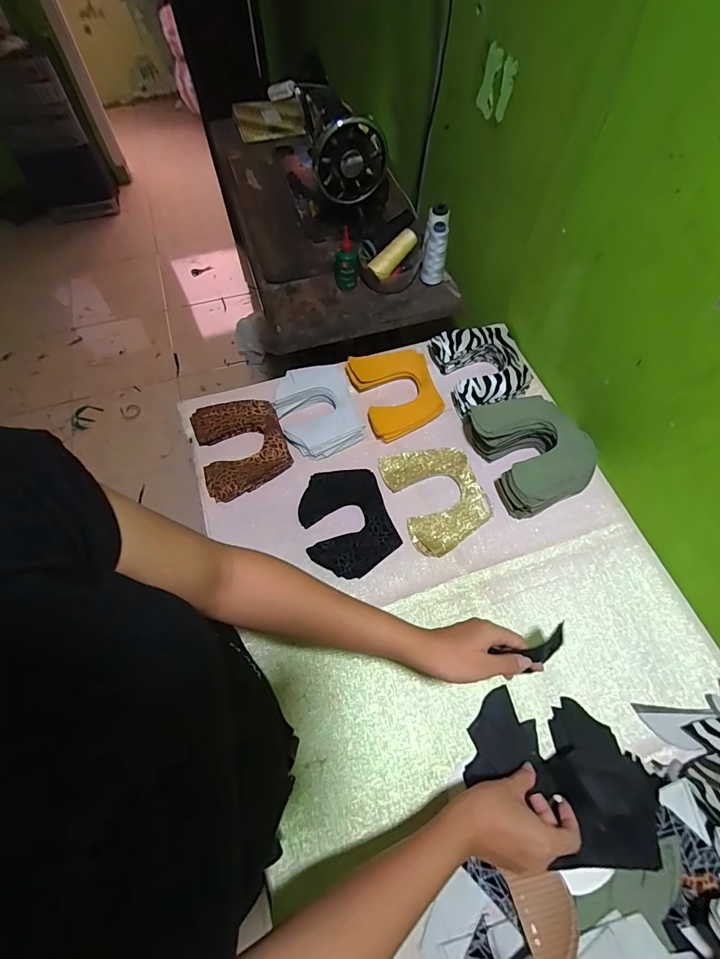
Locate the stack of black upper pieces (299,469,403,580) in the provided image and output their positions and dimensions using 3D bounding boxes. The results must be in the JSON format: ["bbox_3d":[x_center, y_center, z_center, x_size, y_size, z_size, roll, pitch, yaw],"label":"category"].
[{"bbox_3d":[-0.020,0.059,0.615,0.122,0.028,0.155,-19,64,-10],"label":"stack of black upper pieces"}]

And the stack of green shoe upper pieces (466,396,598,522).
[{"bbox_3d":[0.255,-0.045,0.641,0.143,0.077,0.174,-19,64,-10],"label":"stack of green shoe upper pieces"}]

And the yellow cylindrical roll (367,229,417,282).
[{"bbox_3d":[0.066,-0.434,0.822,0.113,0.035,0.032,-45,71,-5],"label":"yellow cylindrical roll"}]

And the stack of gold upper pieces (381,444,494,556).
[{"bbox_3d":[0.116,0.022,0.639,0.127,0.023,0.165,-20,64,-11],"label":"stack of gold upper pieces"}]

